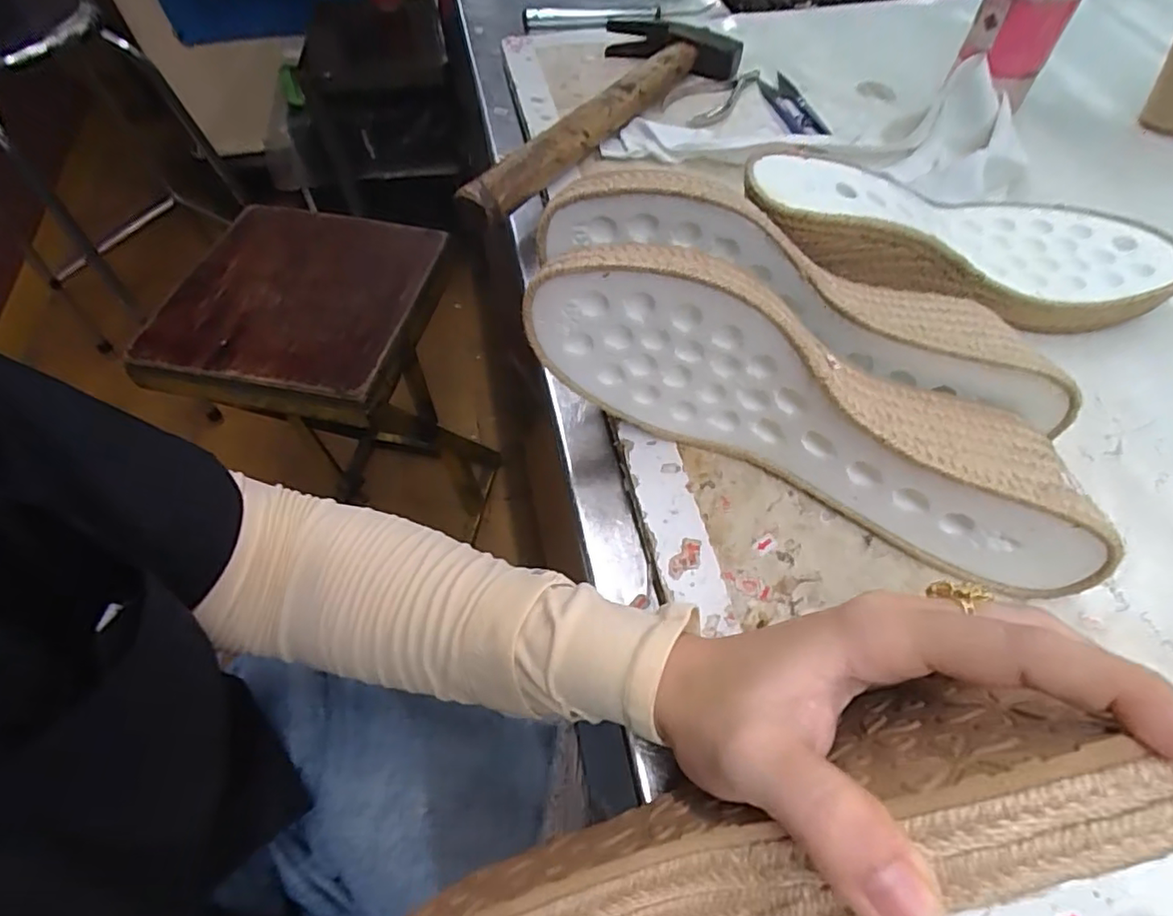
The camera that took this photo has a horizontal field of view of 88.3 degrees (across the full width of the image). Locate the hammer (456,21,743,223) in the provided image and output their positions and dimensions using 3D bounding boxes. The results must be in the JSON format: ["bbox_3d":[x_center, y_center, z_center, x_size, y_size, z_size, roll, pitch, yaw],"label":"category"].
[{"bbox_3d":[-0.002,-0.266,0.448,0.100,0.030,0.290,37,64,22],"label":"hammer"}]

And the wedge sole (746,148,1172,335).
[{"bbox_3d":[0.202,-0.121,0.336,0.245,0.048,0.084,6,56,-13],"label":"wedge sole"}]

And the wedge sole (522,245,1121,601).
[{"bbox_3d":[0.095,-0.023,0.268,0.246,0.090,0.062,28,61,3],"label":"wedge sole"}]

